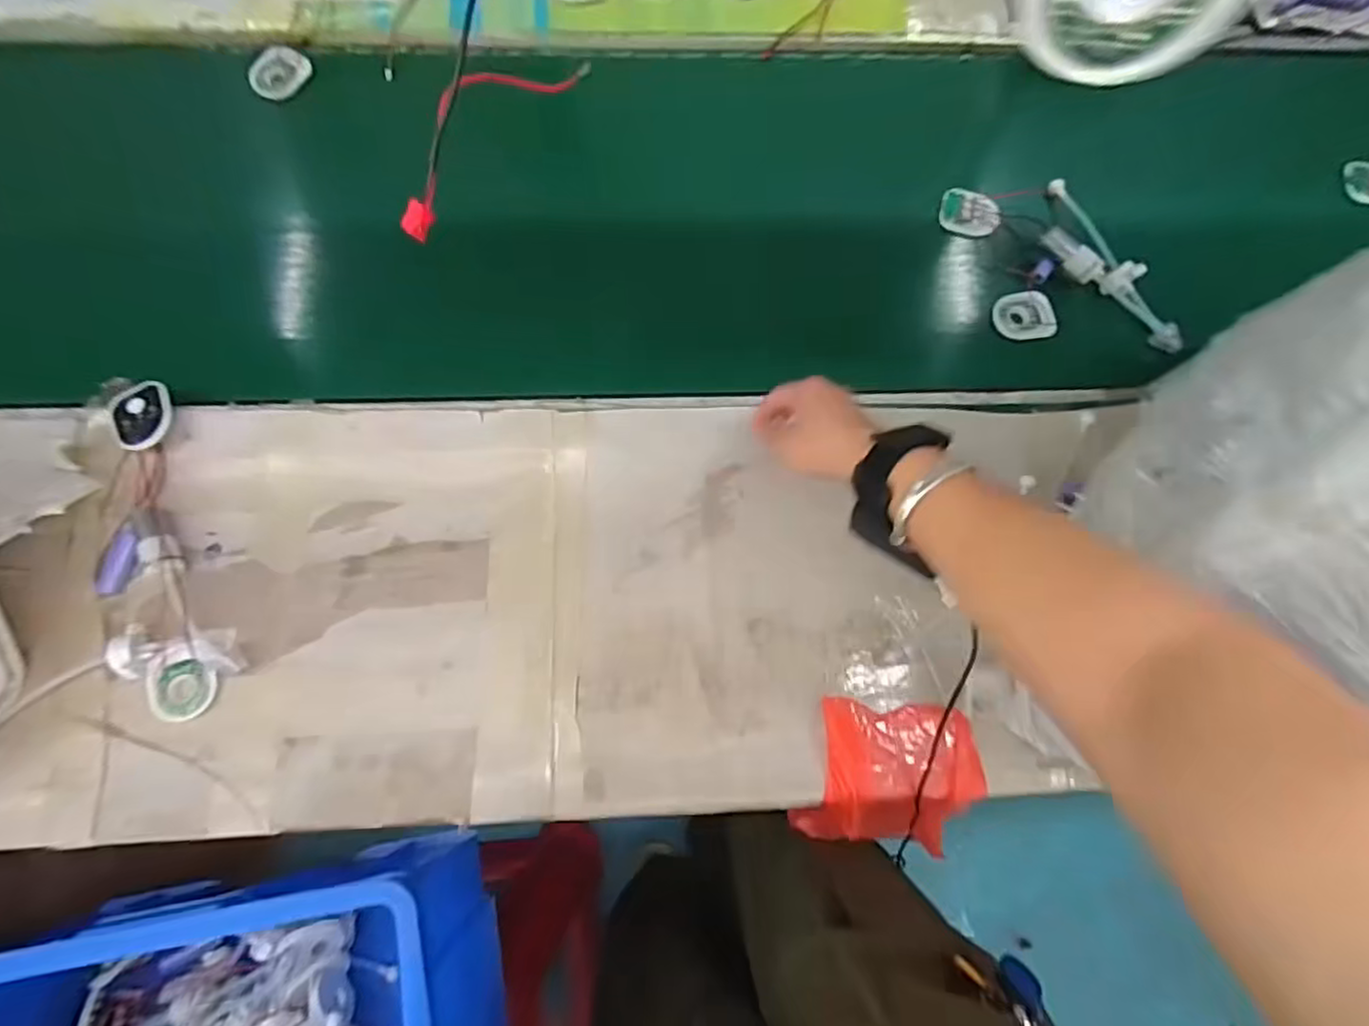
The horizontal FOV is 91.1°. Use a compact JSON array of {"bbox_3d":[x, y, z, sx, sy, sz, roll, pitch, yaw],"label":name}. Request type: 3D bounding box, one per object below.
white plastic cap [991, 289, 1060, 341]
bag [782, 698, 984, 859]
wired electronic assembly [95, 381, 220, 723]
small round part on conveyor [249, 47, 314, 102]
[{"bbox_3d":[0.337,-0.195,0.664,0.057,0.019,0.044,5,75,0],"label":"white plastic cap"},{"bbox_3d":[0.167,0.212,0.549,0.140,0.039,0.111,11,75,0],"label":"bag"},{"bbox_3d":[-0.433,0.029,0.537,0.077,0.029,0.271,-16,76,-5],"label":"wired electronic assembly"},{"bbox_3d":[-0.411,-0.446,0.682,0.042,0.018,0.059,30,77,6],"label":"small round part on conveyor"}]

